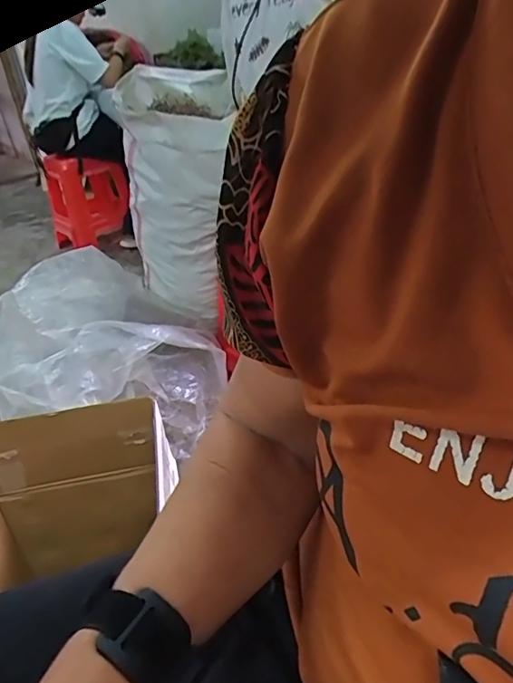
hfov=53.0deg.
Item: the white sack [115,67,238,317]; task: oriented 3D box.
[{"bbox_3d":[-0.207,-0.430,1.474,0.291,0.597,0.499,-14,32,-9],"label":"white sack"}]

